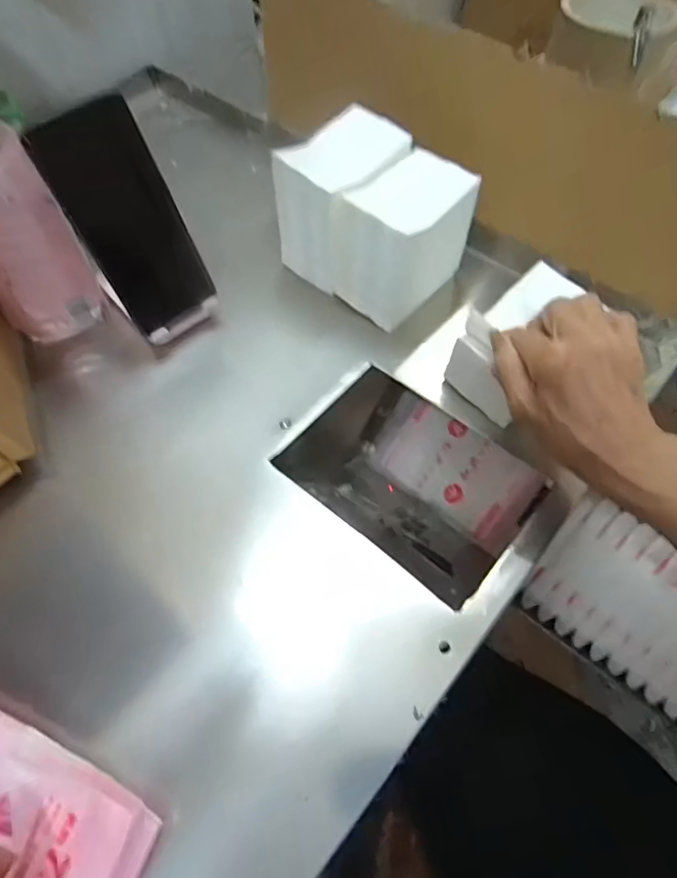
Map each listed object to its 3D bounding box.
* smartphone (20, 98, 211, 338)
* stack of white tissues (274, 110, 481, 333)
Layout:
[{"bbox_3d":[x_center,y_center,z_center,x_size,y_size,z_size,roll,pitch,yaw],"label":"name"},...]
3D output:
[{"bbox_3d":[-0.157,-0.164,0.397,0.075,0.157,0.009,-38,47,-19],"label":"smartphone"},{"bbox_3d":[0.032,-0.187,0.455,0.147,0.118,0.101,35,66,20],"label":"stack of white tissues"}]

